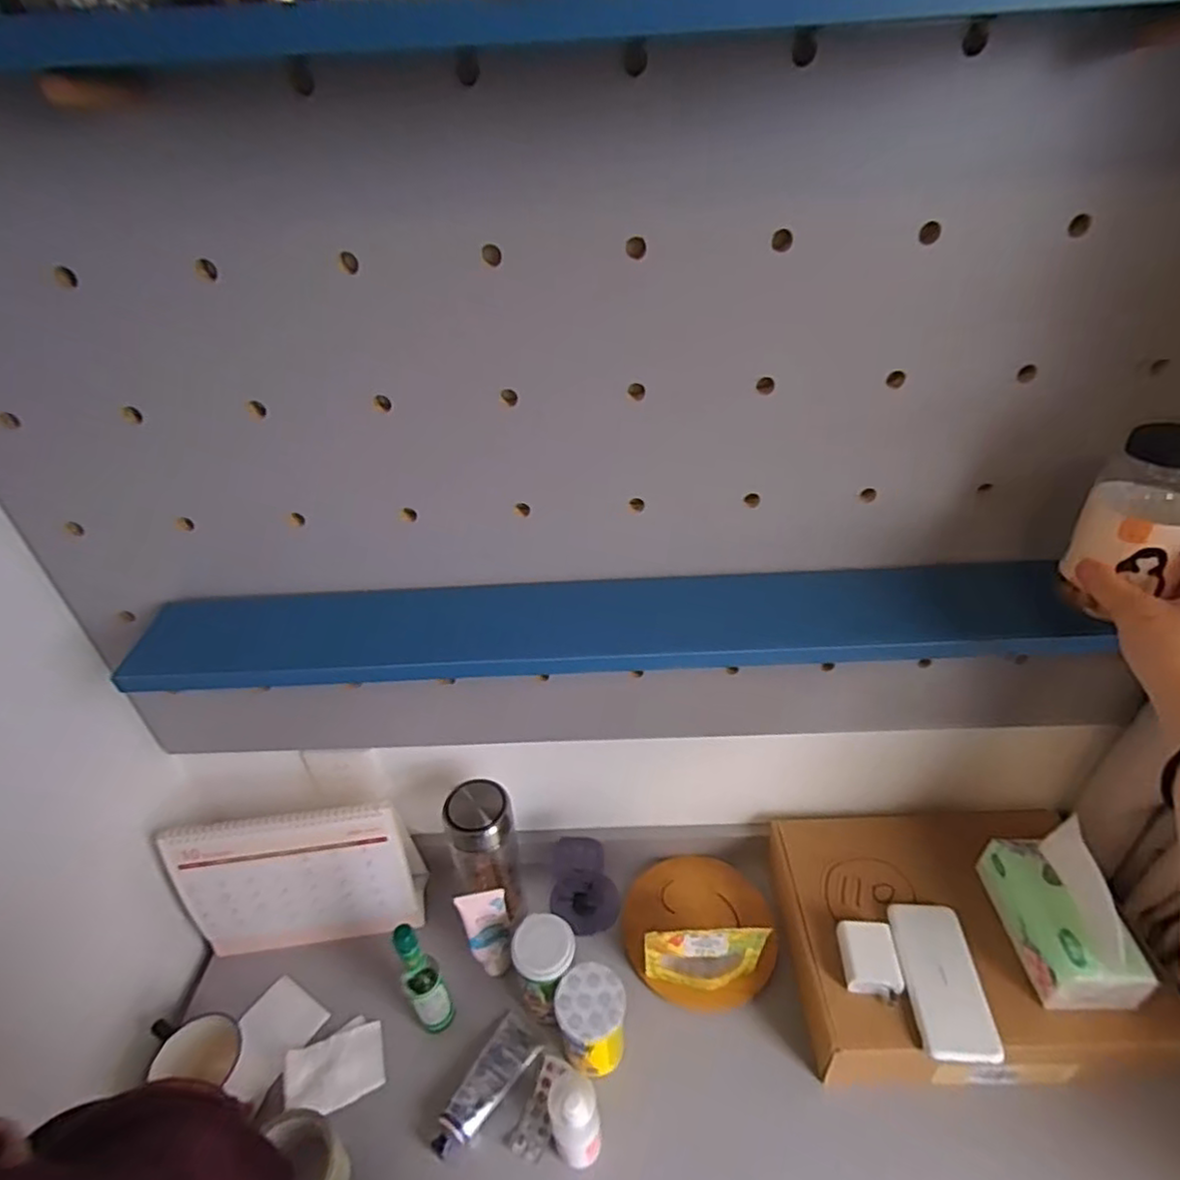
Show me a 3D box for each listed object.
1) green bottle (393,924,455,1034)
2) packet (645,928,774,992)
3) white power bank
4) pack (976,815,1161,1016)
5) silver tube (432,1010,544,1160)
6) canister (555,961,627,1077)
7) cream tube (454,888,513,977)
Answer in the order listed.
[{"bbox_3d":[-0.178,0.414,0.681,0.037,0.178,0.043,-24,41,-26],"label":"green bottle"},{"bbox_3d":[0.129,0.409,0.718,0.132,0.112,0.024,-2,36,1],"label":"packet"},{"bbox_3d":[0.361,0.395,0.656,0.072,0.014,0.140,-1,36,4],"label":"white power bank"},{"bbox_3d":[0.480,0.323,0.650,0.071,0.114,0.156,-2,36,1],"label":"pack"},{"bbox_3d":[-0.108,0.527,0.685,0.053,0.031,0.141,18,28,27],"label":"silver tube"},{"bbox_3d":[0.002,0.459,0.682,0.069,0.121,0.066,-2,36,2],"label":"canister"},{"bbox_3d":[-0.116,0.397,0.743,0.051,0.137,0.029,-12,37,-11],"label":"cream tube"}]

